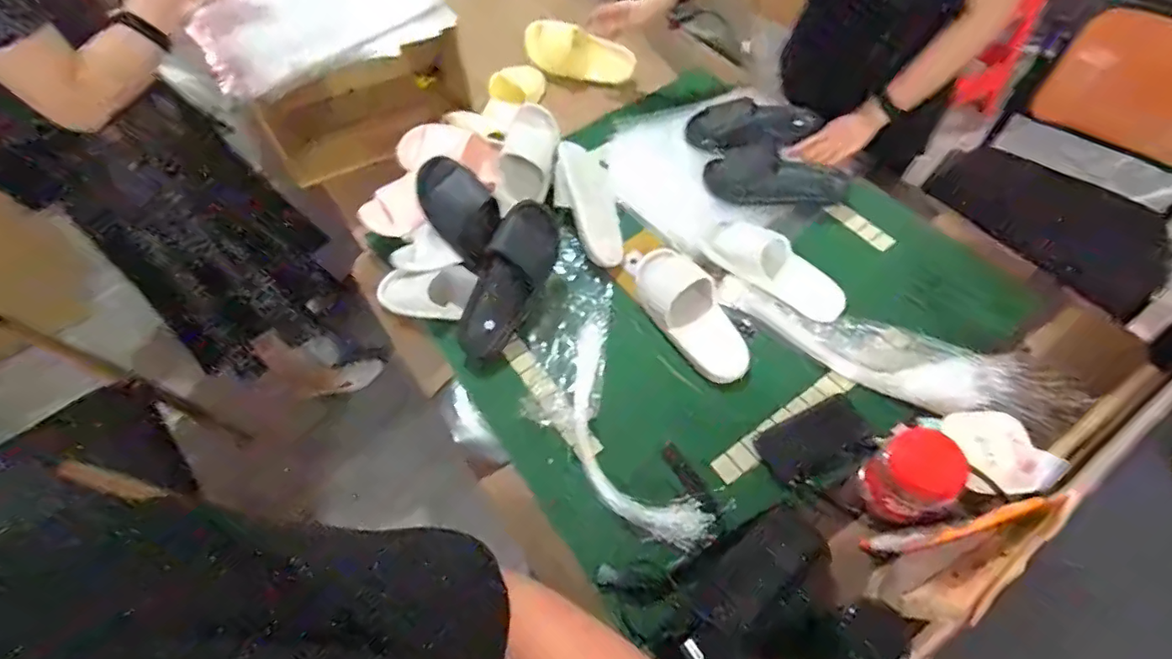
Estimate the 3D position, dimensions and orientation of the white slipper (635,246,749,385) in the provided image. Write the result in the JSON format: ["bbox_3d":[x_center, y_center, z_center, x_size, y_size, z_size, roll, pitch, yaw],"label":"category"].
[{"bbox_3d":[0.177,-0.039,0.940,0.105,0.108,0.271,-24,59,-11],"label":"white slipper"}]

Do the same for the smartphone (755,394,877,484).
[{"bbox_3d":[0.338,0.160,0.826,0.164,0.012,0.079,-26,59,-12],"label":"smartphone"}]

